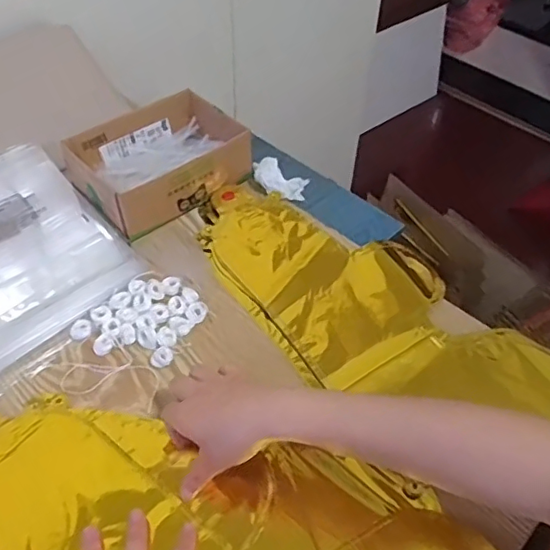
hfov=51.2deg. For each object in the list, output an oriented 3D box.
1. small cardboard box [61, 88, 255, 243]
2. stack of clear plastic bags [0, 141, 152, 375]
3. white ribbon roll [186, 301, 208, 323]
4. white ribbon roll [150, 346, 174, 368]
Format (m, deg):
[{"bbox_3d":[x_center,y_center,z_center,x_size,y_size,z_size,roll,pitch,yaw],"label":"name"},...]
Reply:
[{"bbox_3d":[-0.136,-0.142,0.691,0.196,0.055,0.145,-35,58,-29],"label":"small cardboard box"},{"bbox_3d":[-0.297,-0.031,0.607,0.220,0.020,0.273,-35,58,-29],"label":"stack of clear plastic bags"},{"bbox_3d":[-0.076,0.037,0.563,0.021,0.007,0.020,2,48,-2],"label":"white ribbon roll"},{"bbox_3d":[-0.104,0.074,0.527,0.021,0.007,0.018,-7,48,-10],"label":"white ribbon roll"}]

